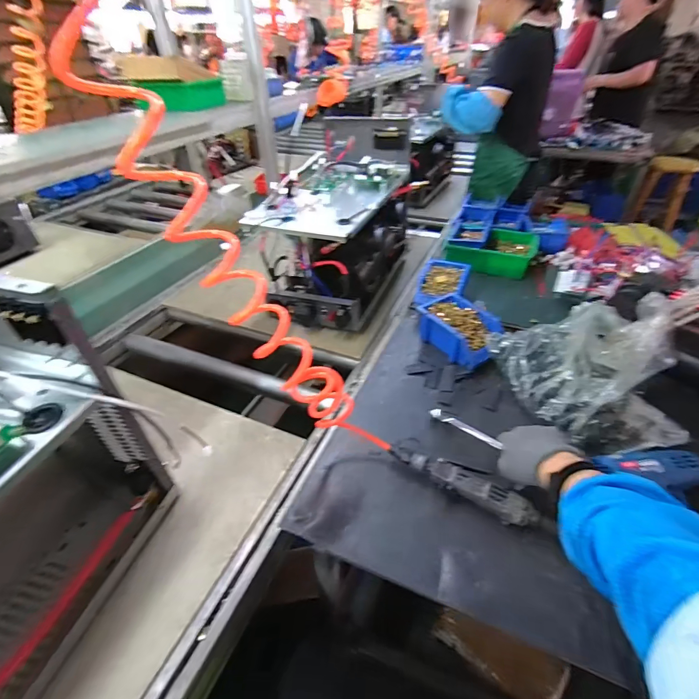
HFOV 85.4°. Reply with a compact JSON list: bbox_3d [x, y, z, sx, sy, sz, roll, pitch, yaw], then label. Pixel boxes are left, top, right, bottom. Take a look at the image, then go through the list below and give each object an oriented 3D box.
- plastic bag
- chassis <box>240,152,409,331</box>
[{"bbox_3d":[0.413,0.024,0.663,0.191,0.201,0.289,-7,40,-7],"label":"plastic bag"},{"bbox_3d":[-0.021,-0.302,1.002,0.253,0.304,0.455,15,42,18],"label":"chassis"}]

